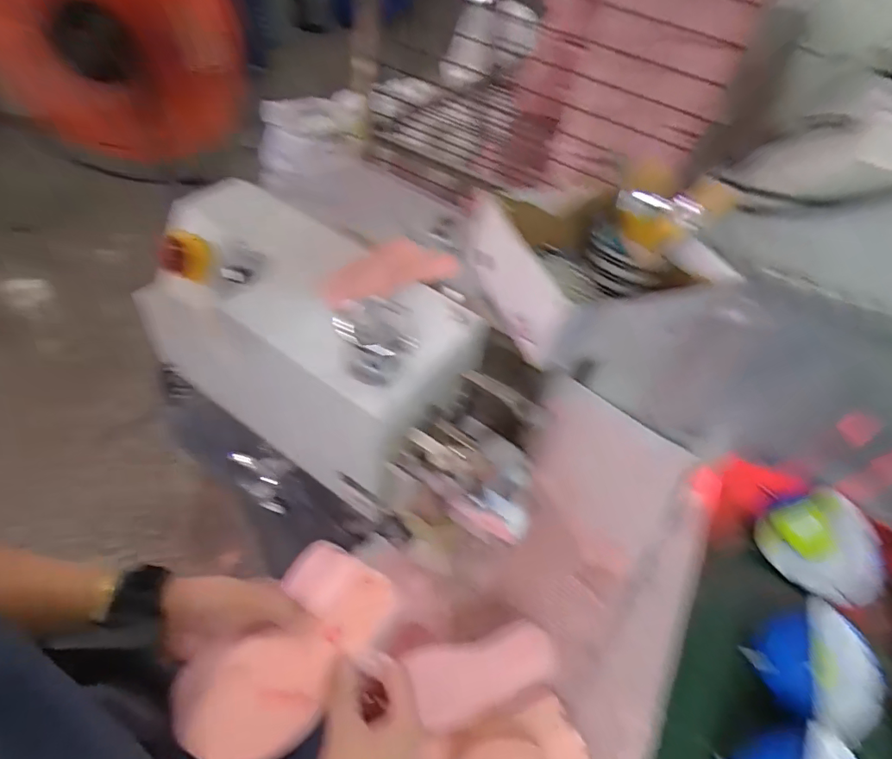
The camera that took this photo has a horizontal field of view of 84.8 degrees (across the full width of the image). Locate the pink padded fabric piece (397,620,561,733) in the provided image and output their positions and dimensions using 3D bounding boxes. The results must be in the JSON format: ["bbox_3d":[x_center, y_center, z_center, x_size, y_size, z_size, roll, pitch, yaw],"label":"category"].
[{"bbox_3d":[0.039,0.284,0.474,0.142,0.021,0.067,-11,54,-12],"label":"pink padded fabric piece"}]

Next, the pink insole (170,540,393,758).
[{"bbox_3d":[-0.122,0.210,0.381,0.096,0.024,0.167,33,57,20],"label":"pink insole"}]

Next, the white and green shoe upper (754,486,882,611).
[{"bbox_3d":[0.522,0.238,0.688,0.134,0.065,0.150,-5,73,9],"label":"white and green shoe upper"}]

